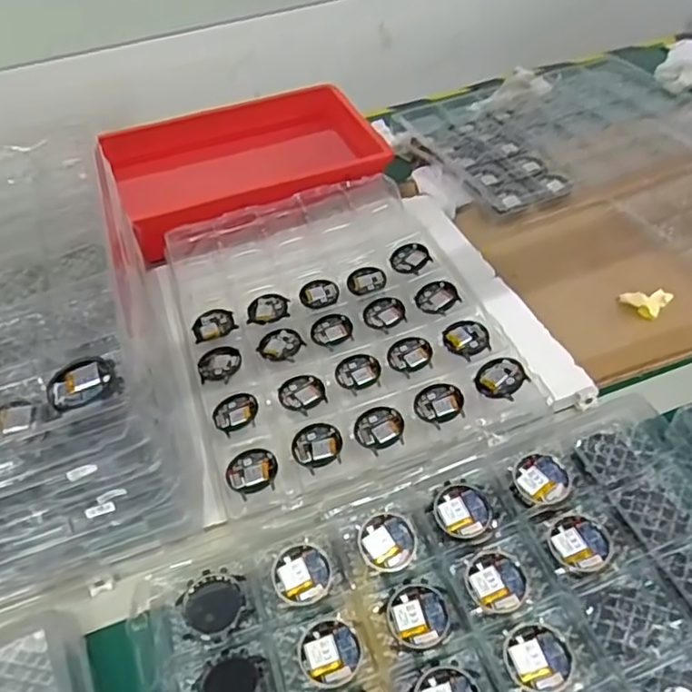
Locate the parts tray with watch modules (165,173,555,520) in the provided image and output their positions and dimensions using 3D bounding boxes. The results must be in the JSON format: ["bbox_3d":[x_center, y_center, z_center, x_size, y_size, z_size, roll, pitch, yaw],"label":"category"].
[{"bbox_3d":[-0.021,-0.040,0.662,0.299,0.028,0.427,-18,45,-10],"label":"parts tray with watch modules"}]

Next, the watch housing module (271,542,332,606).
[{"bbox_3d":[-0.033,0.172,0.462,0.043,0.014,0.042,-29,48,-20],"label":"watch housing module"}]

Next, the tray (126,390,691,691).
[{"bbox_3d":[0.098,0.213,0.401,0.442,0.030,0.308,-20,46,-12],"label":"tray"}]

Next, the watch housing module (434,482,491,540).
[{"bbox_3d":[0.093,0.131,0.487,0.043,0.011,0.042,-15,45,-7],"label":"watch housing module"}]

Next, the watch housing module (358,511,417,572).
[{"bbox_3d":[0.033,0.152,0.475,0.043,0.013,0.043,-18,45,-10],"label":"watch housing module"}]

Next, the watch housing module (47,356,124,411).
[{"bbox_3d":[-0.182,0.025,0.423,0.047,0.004,0.049,-27,48,-19],"label":"watch housing module"}]

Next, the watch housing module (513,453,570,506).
[{"bbox_3d":[0.159,0.108,0.497,0.042,0.013,0.040,3,45,10],"label":"watch housing module"}]

